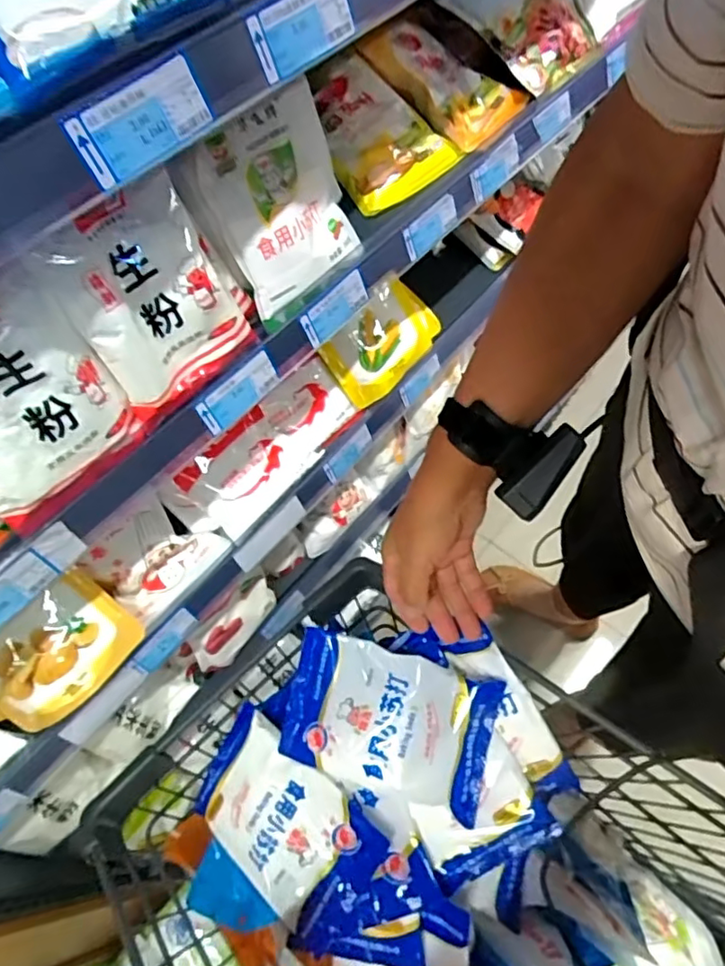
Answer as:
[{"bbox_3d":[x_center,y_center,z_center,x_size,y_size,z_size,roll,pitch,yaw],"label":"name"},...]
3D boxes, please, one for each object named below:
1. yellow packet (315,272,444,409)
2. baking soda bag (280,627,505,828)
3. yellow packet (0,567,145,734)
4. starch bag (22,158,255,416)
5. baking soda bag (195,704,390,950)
[{"bbox_3d":[0.027,-0.186,0.749,0.104,0.026,0.181,45,64,-17],"label":"yellow packet"},{"bbox_3d":[0.022,0.218,0.530,0.185,0.026,0.126,14,86,14],"label":"baking soda bag"},{"bbox_3d":[-0.302,0.169,0.552,0.155,0.108,0.033,-44,24,-11],"label":"yellow packet"},{"bbox_3d":[-0.151,-0.134,0.433,0.046,0.128,0.138,32,67,20],"label":"starch bag"},{"bbox_3d":[-0.075,0.323,0.553,0.200,0.025,0.130,43,94,19],"label":"baking soda bag"}]

